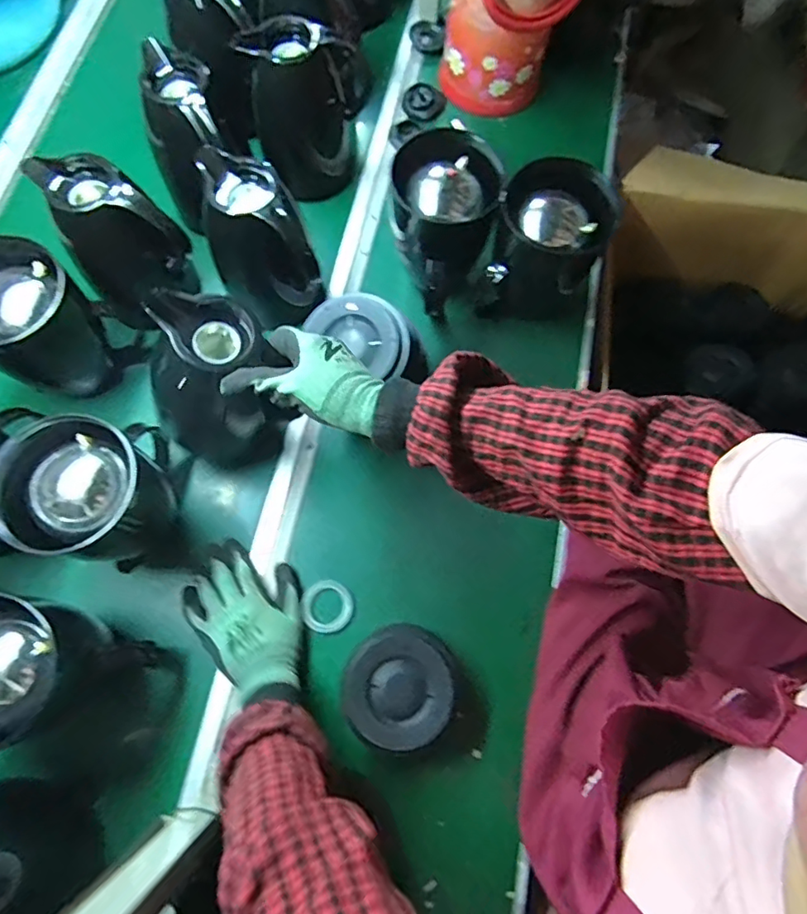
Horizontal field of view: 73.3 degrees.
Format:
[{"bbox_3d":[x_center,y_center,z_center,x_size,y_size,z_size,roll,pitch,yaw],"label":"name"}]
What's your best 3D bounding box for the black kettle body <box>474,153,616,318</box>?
[{"bbox_3d":[0.168,-0.246,0.691,0.124,0.194,0.128,30,75,7],"label":"black kettle body"}]

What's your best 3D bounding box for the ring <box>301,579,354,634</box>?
[{"bbox_3d":[-0.089,0.175,0.637,0.058,0.008,0.059,0,74,-1],"label":"ring"}]

